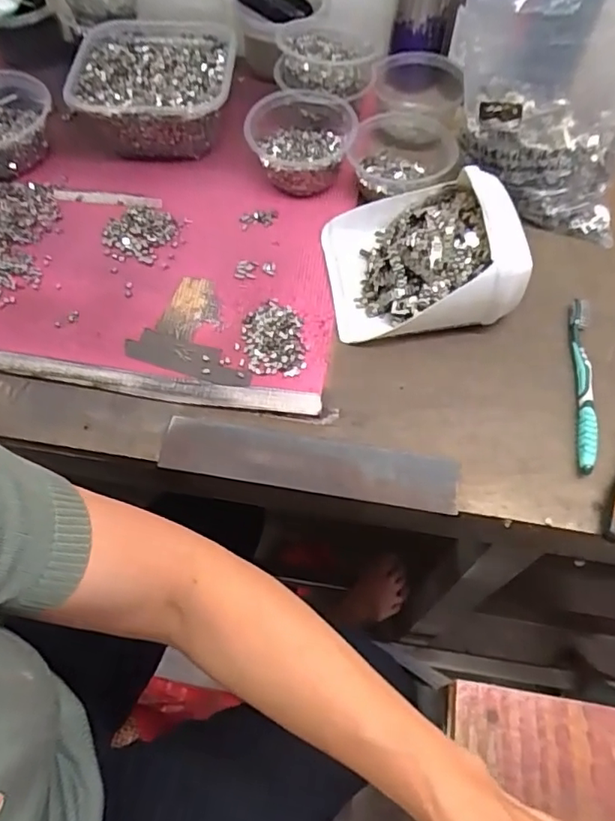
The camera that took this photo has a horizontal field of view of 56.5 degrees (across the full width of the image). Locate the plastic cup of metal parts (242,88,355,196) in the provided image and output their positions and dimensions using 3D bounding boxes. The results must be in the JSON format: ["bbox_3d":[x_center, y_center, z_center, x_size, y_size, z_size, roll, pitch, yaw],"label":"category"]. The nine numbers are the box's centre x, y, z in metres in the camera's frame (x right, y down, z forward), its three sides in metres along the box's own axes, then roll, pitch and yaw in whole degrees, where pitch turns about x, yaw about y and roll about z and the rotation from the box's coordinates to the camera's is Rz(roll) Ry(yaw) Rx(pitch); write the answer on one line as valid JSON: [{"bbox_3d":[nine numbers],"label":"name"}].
[{"bbox_3d":[-0.006,-0.291,0.617,0.101,0.056,0.103,11,60,6],"label":"plastic cup of metal parts"}]

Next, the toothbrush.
[{"bbox_3d":[0.250,-0.028,0.518,0.020,0.011,0.182,8,60,4],"label":"toothbrush"}]

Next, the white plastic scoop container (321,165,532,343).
[{"bbox_3d":[0.103,-0.151,0.548,0.163,0.082,0.148,-7,60,-4],"label":"white plastic scoop container"}]

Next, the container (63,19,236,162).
[{"bbox_3d":[-0.169,-0.367,0.660,0.172,0.075,0.179,3,60,1],"label":"container"}]

